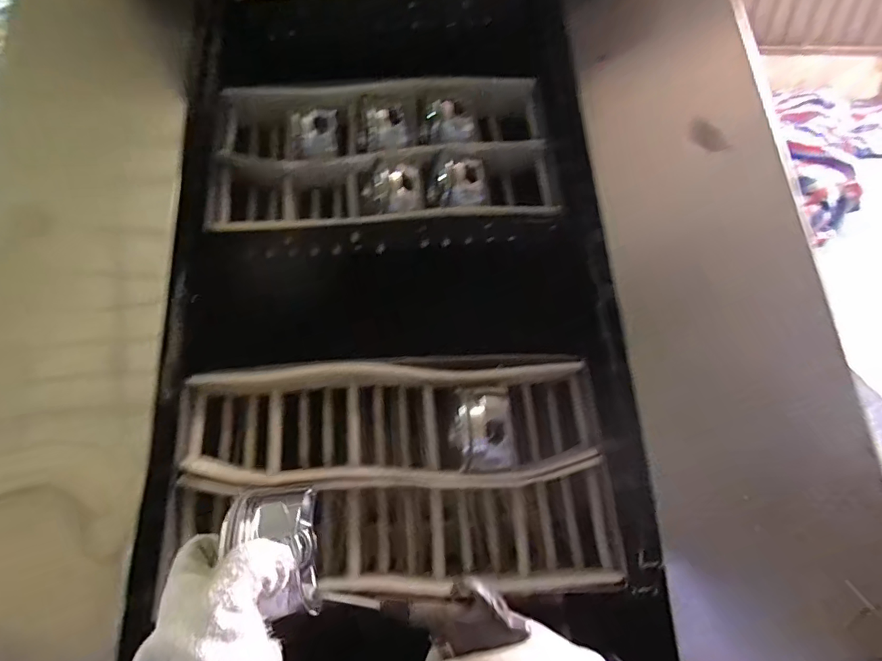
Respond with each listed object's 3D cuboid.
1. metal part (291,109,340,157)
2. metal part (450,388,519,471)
[{"bbox_3d":[-0.154,-0.246,0.593,0.055,0.045,0.037,-13,42,-17],"label":"metal part"},{"bbox_3d":[0.041,0.099,0.478,0.062,0.067,0.063,-4,40,-6],"label":"metal part"}]

